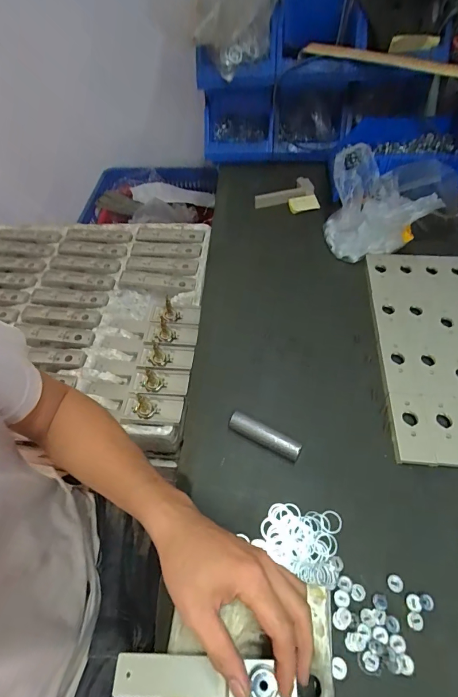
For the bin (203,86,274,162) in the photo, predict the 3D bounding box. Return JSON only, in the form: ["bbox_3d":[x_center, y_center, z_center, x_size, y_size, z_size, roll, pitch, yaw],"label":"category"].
[{"bbox_3d":[0.026,-0.523,0.822,0.150,0.133,0.162,2,55,6],"label":"bin"}]

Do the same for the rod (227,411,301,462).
[{"bbox_3d":[0.044,0.110,0.455,0.093,0.023,0.019,24,58,17],"label":"rod"}]

